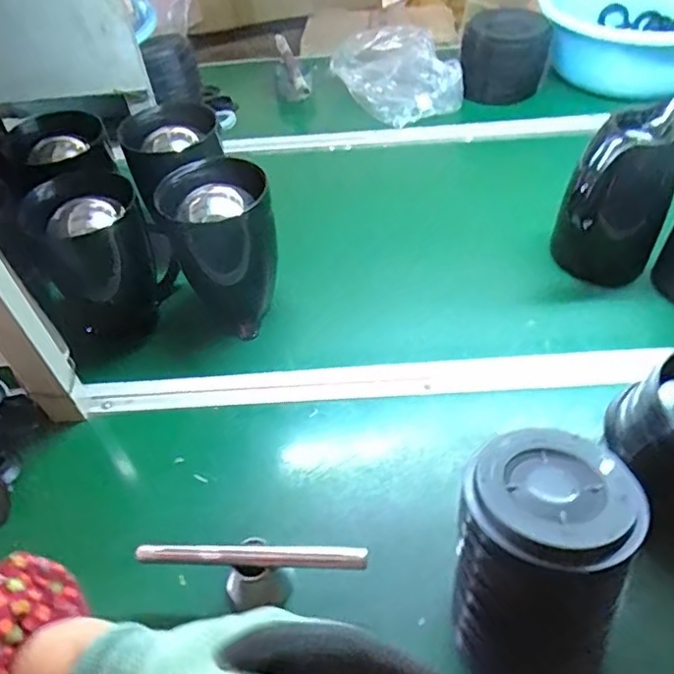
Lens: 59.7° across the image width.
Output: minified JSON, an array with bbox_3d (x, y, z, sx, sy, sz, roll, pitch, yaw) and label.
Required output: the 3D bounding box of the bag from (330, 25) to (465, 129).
[{"bbox_3d":[0.113,-0.510,1.145,0.195,0.086,0.282,-17,49,-11],"label":"bag"}]

